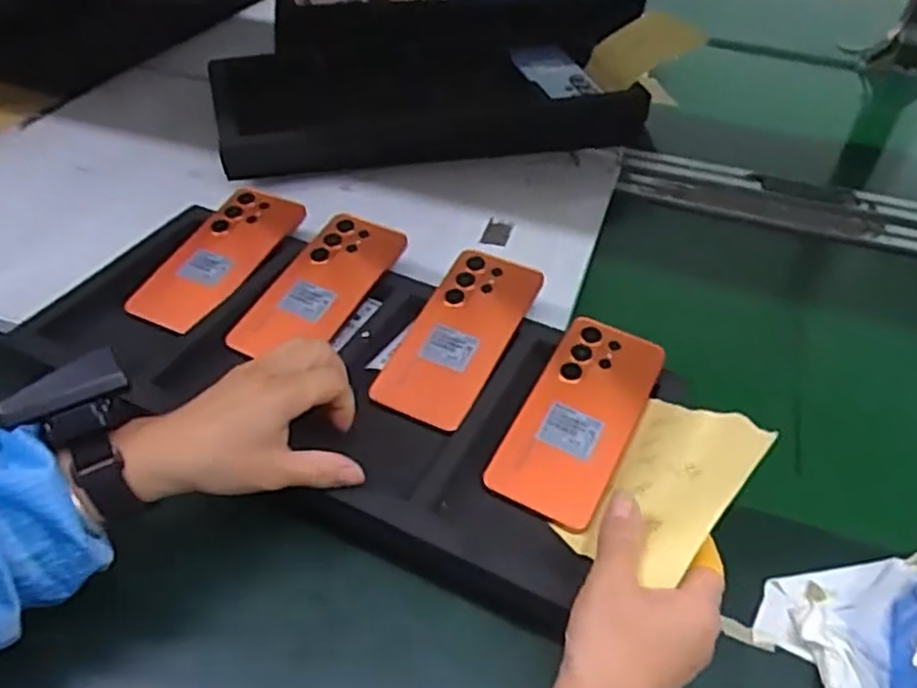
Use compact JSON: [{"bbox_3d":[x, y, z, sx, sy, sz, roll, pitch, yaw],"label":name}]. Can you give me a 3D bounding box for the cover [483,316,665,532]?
[{"bbox_3d":[0.089,0.050,0.519,0.077,0.009,0.167,24,58,19],"label":"cover"}]

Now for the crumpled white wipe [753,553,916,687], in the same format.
[{"bbox_3d":[0.248,0.168,0.469,0.079,0.014,0.124,26,49,23],"label":"crumpled white wipe"}]

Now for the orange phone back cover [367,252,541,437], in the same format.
[{"bbox_3d":[0.003,-0.009,0.570,0.078,0.014,0.169,22,59,21],"label":"orange phone back cover"}]

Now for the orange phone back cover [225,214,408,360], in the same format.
[{"bbox_3d":[-0.114,-0.046,0.601,0.070,0.012,0.164,29,62,13],"label":"orange phone back cover"}]

